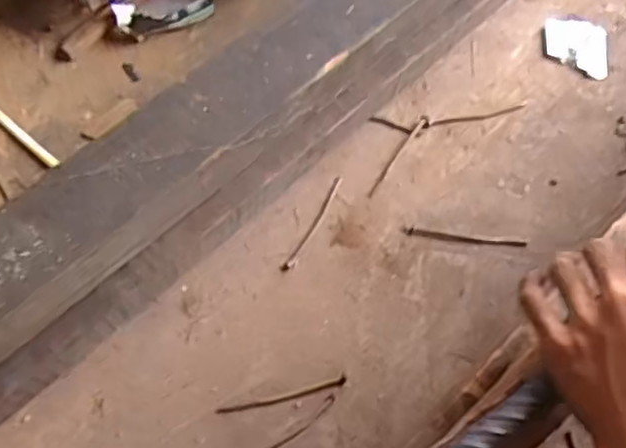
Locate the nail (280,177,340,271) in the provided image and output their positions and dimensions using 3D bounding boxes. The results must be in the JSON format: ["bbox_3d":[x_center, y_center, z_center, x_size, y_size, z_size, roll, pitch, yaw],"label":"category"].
[{"bbox_3d":[0.000,0.000,0.579,0.008,0.004,0.101,27,68,11],"label":"nail"}]

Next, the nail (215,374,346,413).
[{"bbox_3d":[-0.024,0.134,0.513,0.102,0.004,0.009,-14,67,-7],"label":"nail"}]

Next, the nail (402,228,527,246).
[{"bbox_3d":[0.130,0.012,0.566,0.103,0.004,0.008,8,66,2],"label":"nail"}]

